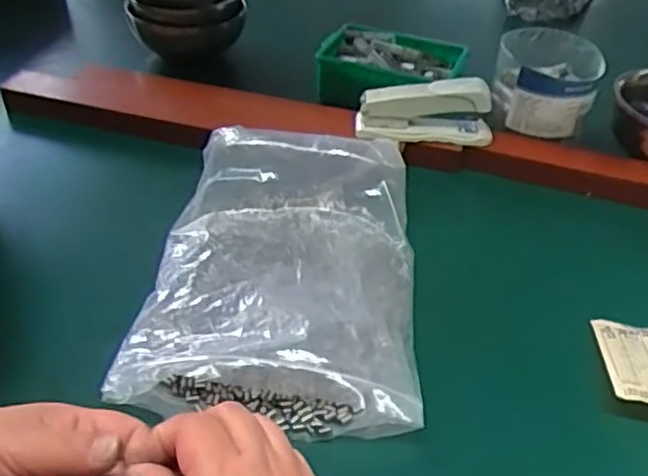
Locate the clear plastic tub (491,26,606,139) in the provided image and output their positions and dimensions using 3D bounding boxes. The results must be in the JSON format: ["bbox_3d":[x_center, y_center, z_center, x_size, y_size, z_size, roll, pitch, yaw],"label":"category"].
[{"bbox_3d":[0.218,-0.150,0.678,0.098,0.077,0.105,15,42,12],"label":"clear plastic tub"}]

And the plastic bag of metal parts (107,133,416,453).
[{"bbox_3d":[-0.027,0.015,0.478,0.188,0.064,0.242,5,41,1],"label":"plastic bag of metal parts"}]

